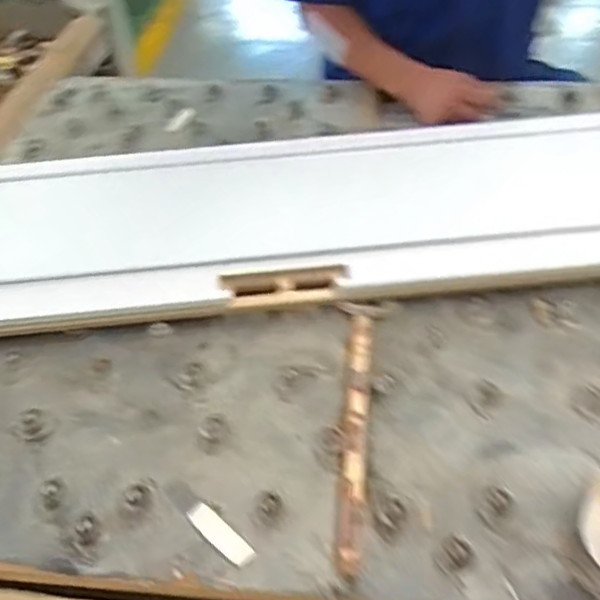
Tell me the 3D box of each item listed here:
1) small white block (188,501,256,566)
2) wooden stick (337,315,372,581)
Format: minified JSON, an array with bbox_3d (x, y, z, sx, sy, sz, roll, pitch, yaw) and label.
[{"bbox_3d":[-0.071,0.205,0.560,0.073,0.006,0.022,34,57,30],"label":"small white block"},{"bbox_3d":[0.053,0.121,0.617,0.020,0.010,0.281,4,47,6],"label":"wooden stick"}]

